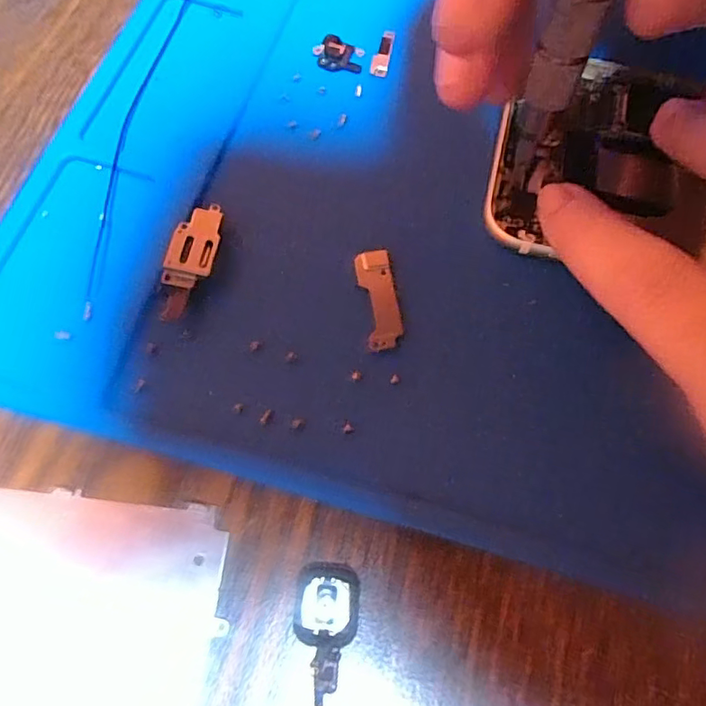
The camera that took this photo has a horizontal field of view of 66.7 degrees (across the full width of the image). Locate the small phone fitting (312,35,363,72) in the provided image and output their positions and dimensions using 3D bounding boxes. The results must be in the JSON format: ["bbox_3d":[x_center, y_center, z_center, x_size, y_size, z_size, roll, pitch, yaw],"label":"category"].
[{"bbox_3d":[-0.004,-0.088,0.156,0.014,0.004,0.011,6,69,-1],"label":"small phone fitting"}]

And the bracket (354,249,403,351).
[{"bbox_3d":[0.006,-0.014,0.126,0.009,0.004,0.026,-7,70,-6],"label":"bracket"}]

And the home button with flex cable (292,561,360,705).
[{"bbox_3d":[-0.006,0.053,0.103,0.012,0.004,0.023,7,69,0],"label":"home button with flex cable"}]

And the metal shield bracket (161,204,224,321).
[{"bbox_3d":[-0.038,-0.021,0.126,0.010,0.005,0.030,8,69,0],"label":"metal shield bracket"}]

